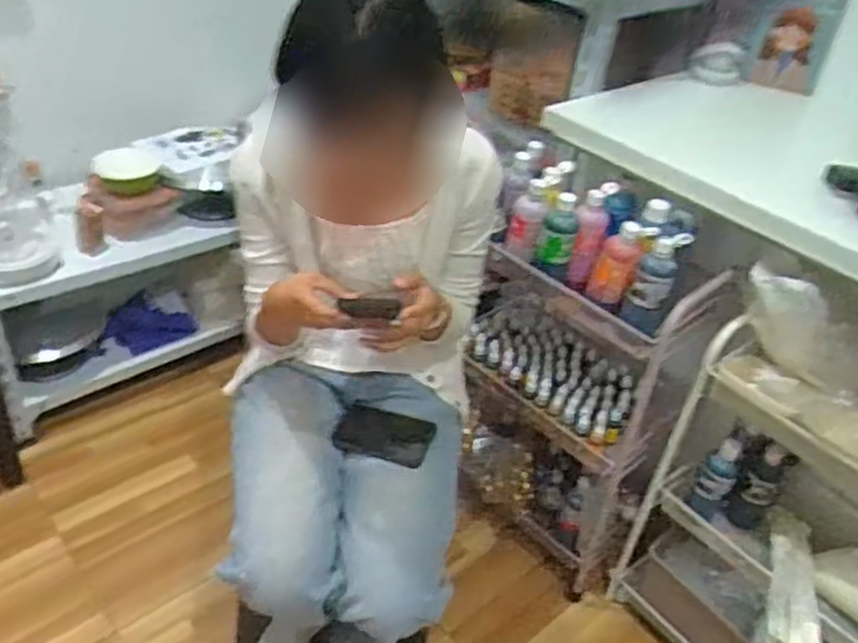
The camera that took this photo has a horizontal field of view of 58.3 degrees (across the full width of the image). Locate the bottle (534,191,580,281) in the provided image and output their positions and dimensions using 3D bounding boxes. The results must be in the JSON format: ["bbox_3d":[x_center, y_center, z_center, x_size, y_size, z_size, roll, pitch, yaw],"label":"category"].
[{"bbox_3d":[0.223,-0.148,1.319,0.060,0.150,0.069,11,36,5],"label":"bottle"}]

